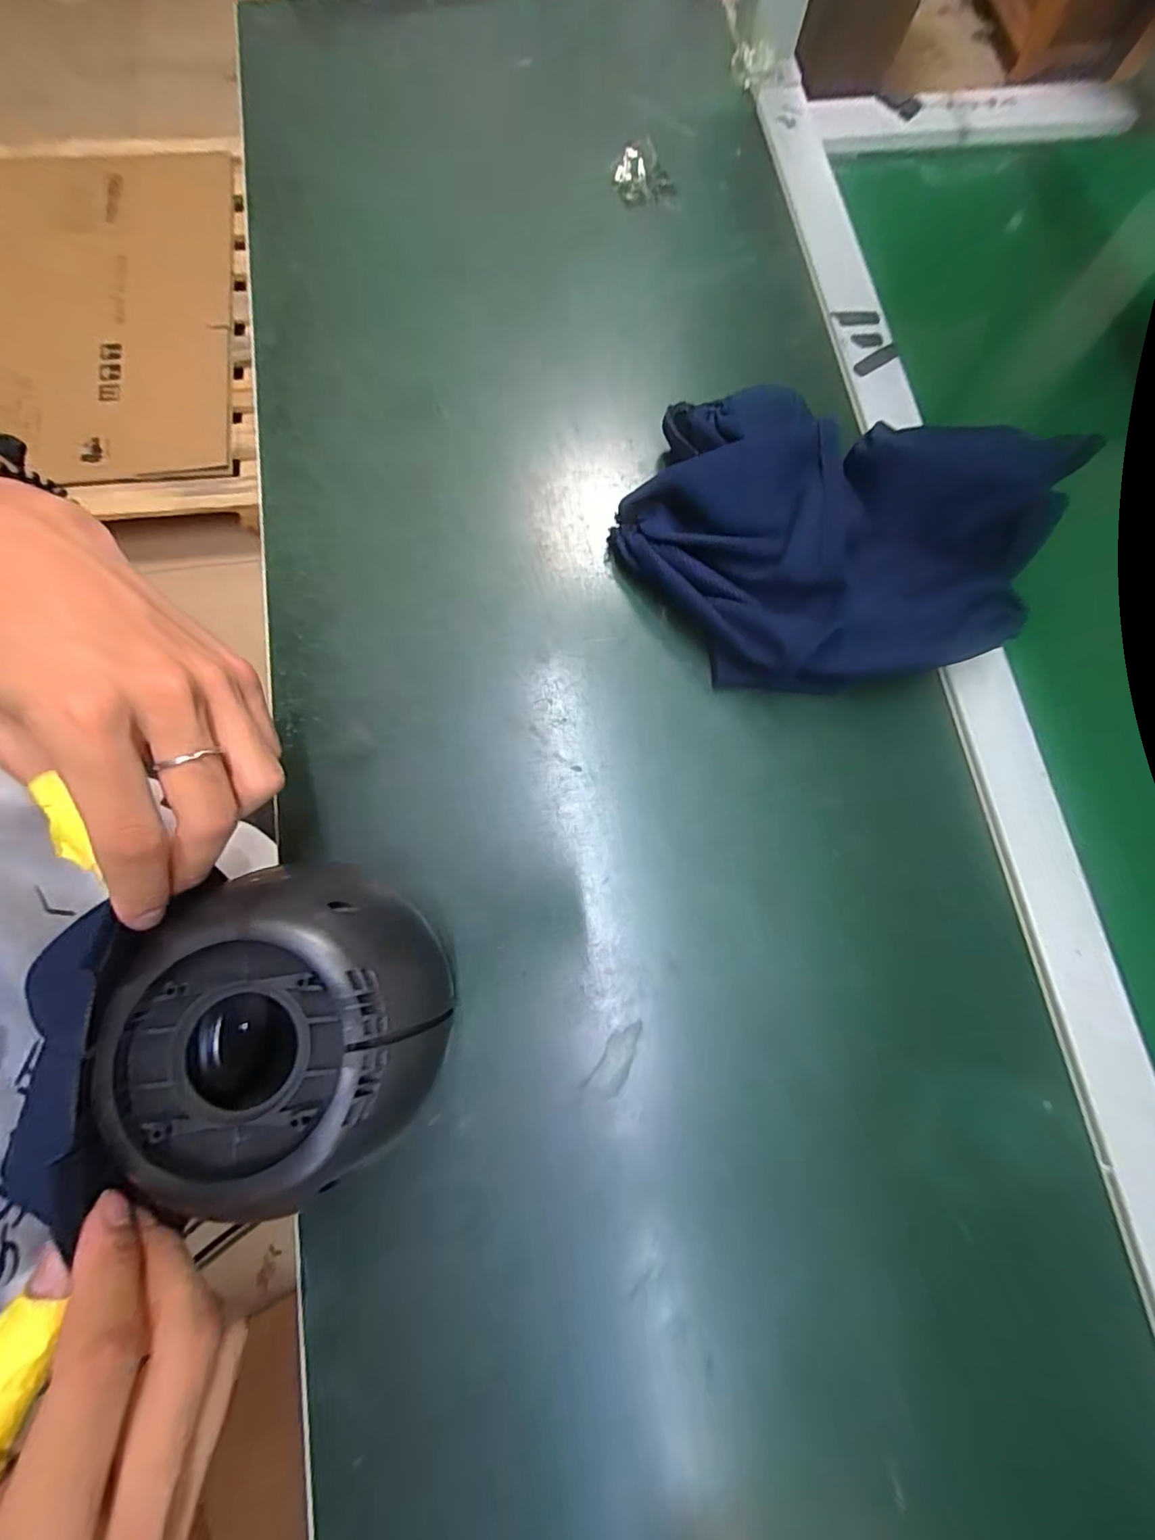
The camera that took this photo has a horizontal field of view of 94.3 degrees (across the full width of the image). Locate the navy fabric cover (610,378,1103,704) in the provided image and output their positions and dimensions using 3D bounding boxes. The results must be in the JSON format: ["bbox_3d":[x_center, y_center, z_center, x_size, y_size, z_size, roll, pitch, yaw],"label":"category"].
[{"bbox_3d":[0.142,-0.127,0.302,0.237,0.068,0.166,14,78,0],"label":"navy fabric cover"}]

